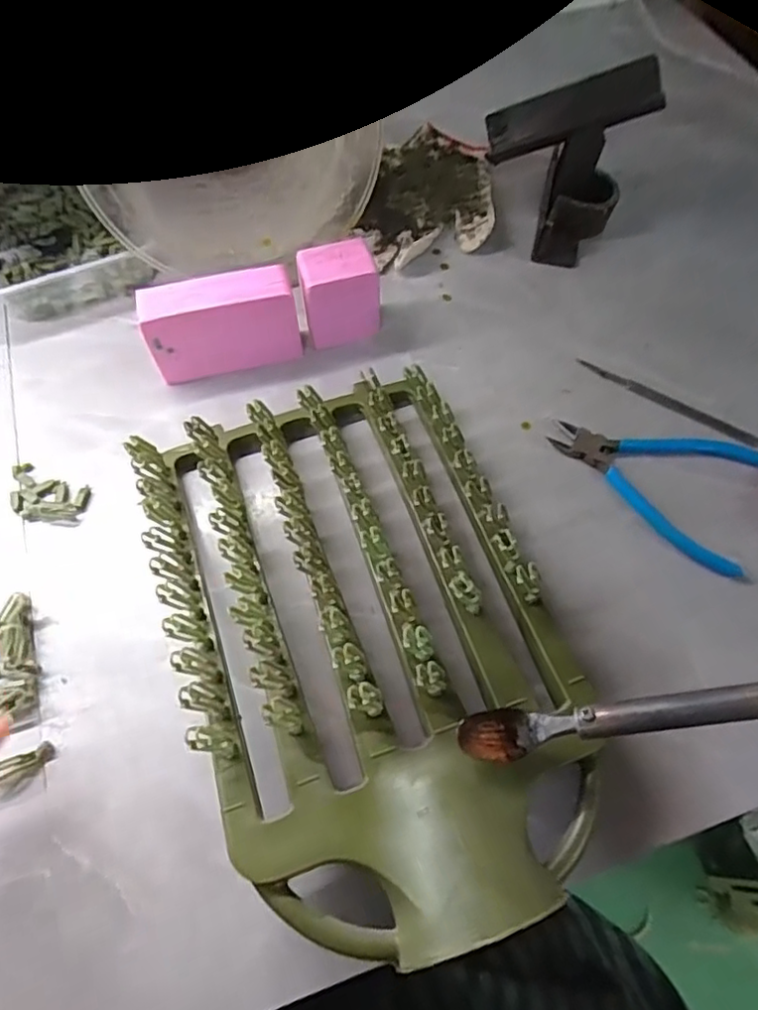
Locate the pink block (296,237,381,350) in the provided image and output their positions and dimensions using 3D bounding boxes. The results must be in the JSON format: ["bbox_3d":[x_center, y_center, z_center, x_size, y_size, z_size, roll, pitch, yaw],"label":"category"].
[{"bbox_3d":[-0.030,-0.161,0.478,0.057,0.069,0.035,-13,63,-8],"label":"pink block"}]

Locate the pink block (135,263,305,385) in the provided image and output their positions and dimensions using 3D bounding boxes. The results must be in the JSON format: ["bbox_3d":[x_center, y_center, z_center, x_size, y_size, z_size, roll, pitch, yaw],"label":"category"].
[{"bbox_3d":[-0.118,-0.136,0.472,0.108,0.073,0.036,-15,63,-8],"label":"pink block"}]

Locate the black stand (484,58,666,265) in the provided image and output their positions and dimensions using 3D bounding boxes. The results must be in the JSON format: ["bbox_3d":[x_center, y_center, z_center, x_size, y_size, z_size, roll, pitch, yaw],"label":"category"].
[{"bbox_3d":[0.152,-0.280,0.521,0.126,0.125,0.083,9,62,4],"label":"black stand"}]

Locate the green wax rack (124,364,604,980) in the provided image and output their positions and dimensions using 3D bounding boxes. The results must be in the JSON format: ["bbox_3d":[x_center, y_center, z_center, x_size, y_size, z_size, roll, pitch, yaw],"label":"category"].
[{"bbox_3d":[-0.008,0.069,0.359,0.205,0.069,0.312,-19,64,-11],"label":"green wax rack"}]

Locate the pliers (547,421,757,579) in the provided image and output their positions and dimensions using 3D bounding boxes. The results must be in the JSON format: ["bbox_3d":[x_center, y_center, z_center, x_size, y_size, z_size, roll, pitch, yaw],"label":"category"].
[{"bbox_3d":[0.199,-0.023,0.446,0.147,0.020,0.111,25,65,12],"label":"pliers"}]

